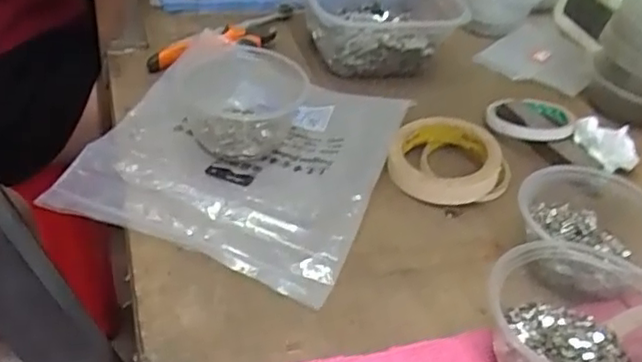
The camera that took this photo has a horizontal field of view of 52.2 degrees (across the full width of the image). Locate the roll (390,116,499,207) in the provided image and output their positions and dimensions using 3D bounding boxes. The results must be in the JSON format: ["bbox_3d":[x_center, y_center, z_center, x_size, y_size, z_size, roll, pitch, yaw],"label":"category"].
[{"bbox_3d":[0.111,-0.021,0.592,0.094,0.035,0.091,3,40,-3],"label":"roll"}]

